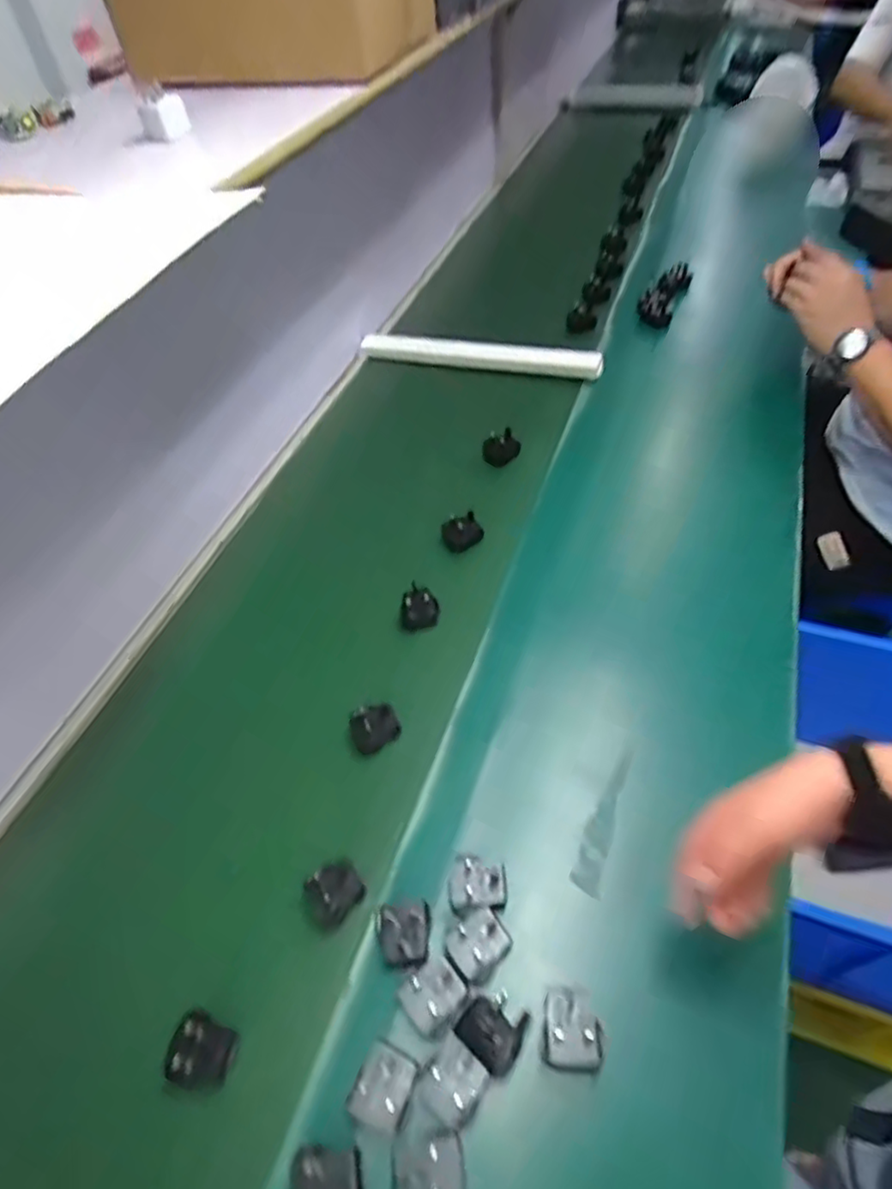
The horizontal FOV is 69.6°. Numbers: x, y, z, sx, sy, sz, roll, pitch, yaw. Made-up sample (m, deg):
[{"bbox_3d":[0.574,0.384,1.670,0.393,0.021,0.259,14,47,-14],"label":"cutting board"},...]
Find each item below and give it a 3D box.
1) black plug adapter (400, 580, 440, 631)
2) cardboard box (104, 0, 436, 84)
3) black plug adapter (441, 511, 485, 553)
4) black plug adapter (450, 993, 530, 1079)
[{"bbox_3d":[-0.034,0.015,0.772,0.047,0.038,0.057,-10,50,-2],"label":"black plug adapter"},{"bbox_3d":[-0.200,-0.693,0.755,0.346,0.123,0.185,13,53,17],"label":"cardboard box"},{"bbox_3d":[0.021,-0.085,0.856,0.052,0.045,0.035,-38,56,-24],"label":"black plug adapter"},{"bbox_3d":[0.034,0.338,0.500,0.051,0.038,0.044,25,57,25],"label":"black plug adapter"}]

